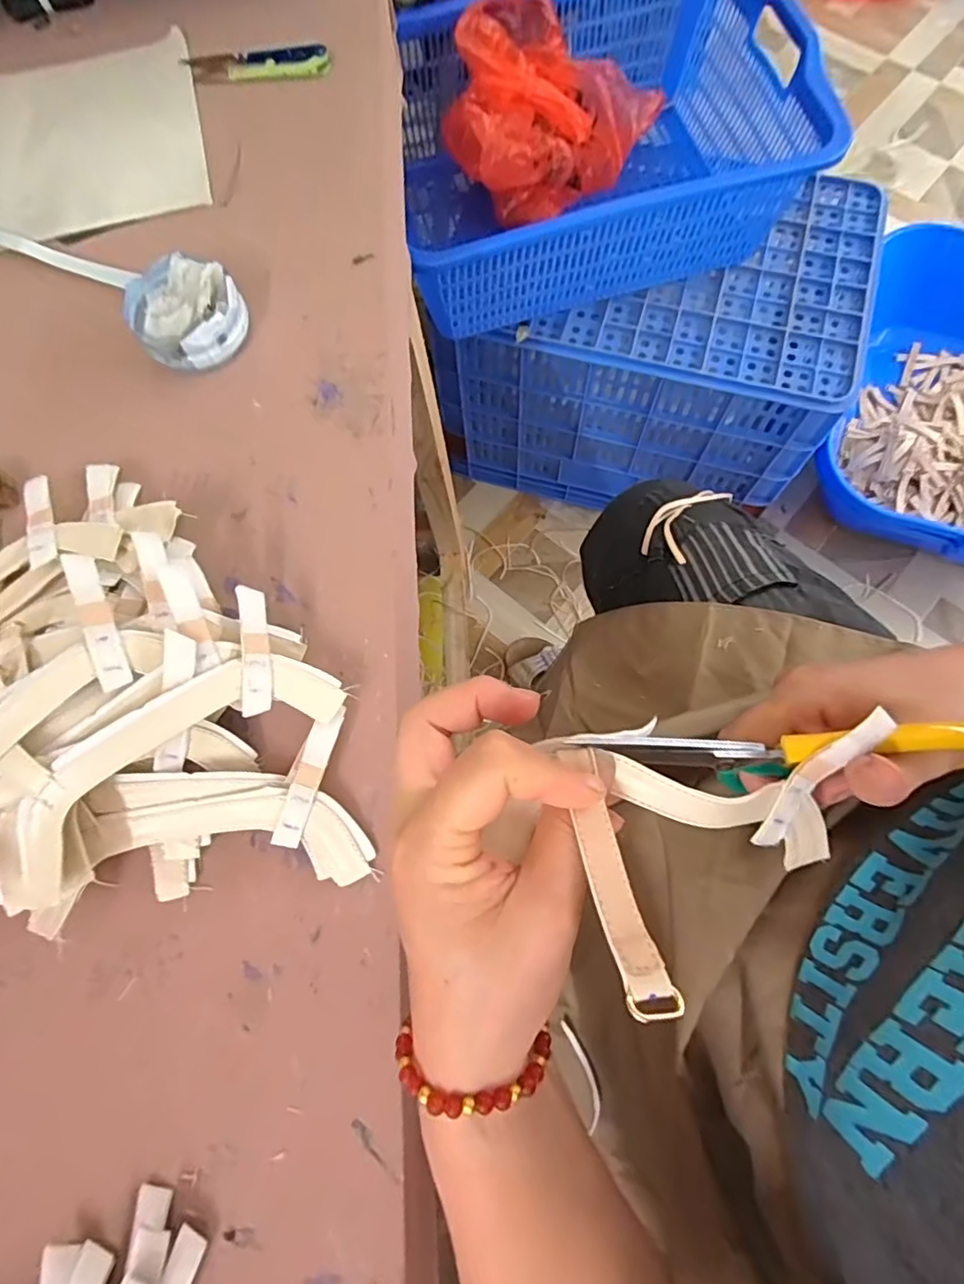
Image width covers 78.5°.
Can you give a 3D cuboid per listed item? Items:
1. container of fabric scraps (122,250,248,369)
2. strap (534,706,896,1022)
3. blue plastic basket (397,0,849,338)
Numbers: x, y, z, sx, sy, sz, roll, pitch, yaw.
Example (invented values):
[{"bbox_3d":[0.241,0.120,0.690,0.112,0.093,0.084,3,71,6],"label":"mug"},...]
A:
[{"bbox_3d":[-0.189,-0.213,0.381,0.069,0.034,0.072,0,74,1],"label":"container of fabric scraps"},{"bbox_3d":[0.091,0.064,0.217,0.118,0.080,0.082,-14,74,-3],"label":"strap"},{"bbox_3d":[0.121,-0.625,0.757,0.480,0.179,0.393,-18,75,-3],"label":"blue plastic basket"}]

